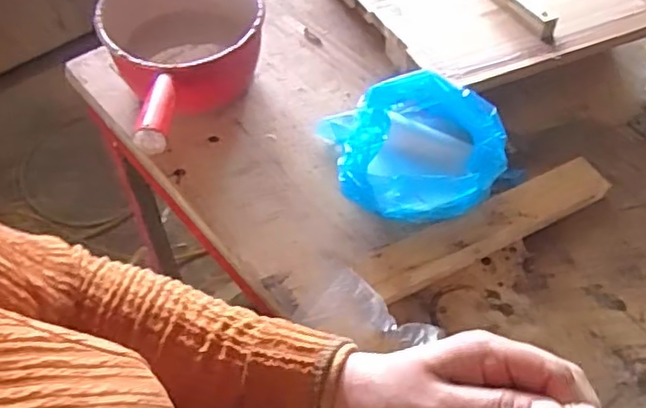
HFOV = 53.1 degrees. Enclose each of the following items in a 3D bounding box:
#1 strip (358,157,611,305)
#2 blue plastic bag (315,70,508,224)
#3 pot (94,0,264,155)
[{"bbox_3d":[0.178,0.025,0.688,0.296,0.027,0.055,-24,58,-18],"label":"strip"},{"bbox_3d":[0.094,-0.059,0.705,0.181,0.091,0.140,1,54,-1],"label":"blue plastic bag"},{"bbox_3d":[-0.147,-0.153,0.752,0.173,0.116,0.287,-14,56,-11],"label":"pot"}]

